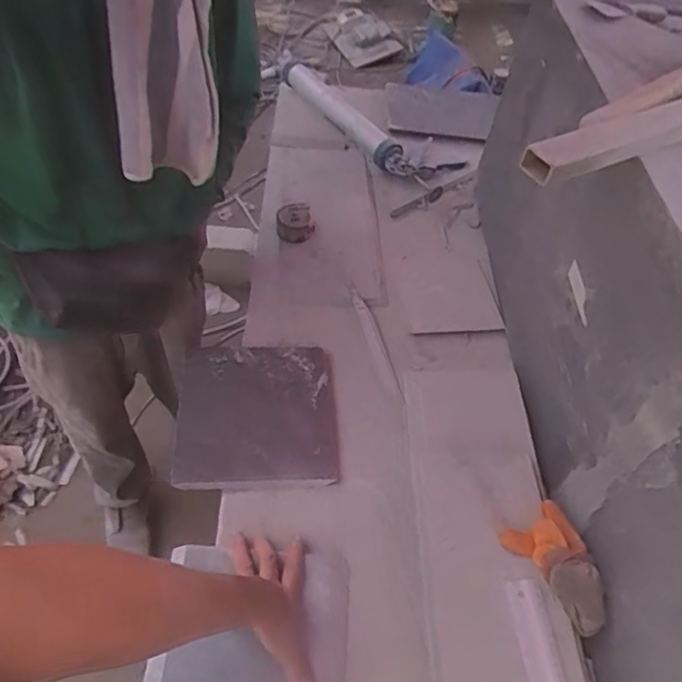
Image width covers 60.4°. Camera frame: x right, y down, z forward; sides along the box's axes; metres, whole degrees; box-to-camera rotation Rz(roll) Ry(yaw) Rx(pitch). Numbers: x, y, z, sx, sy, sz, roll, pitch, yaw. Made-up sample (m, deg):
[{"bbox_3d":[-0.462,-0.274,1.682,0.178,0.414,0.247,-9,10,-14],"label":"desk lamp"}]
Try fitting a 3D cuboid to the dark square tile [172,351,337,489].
[{"bbox_3d":[-0.124,0.102,0.857,0.224,0.022,0.232,-2,47,-5],"label":"dark square tile"}]

